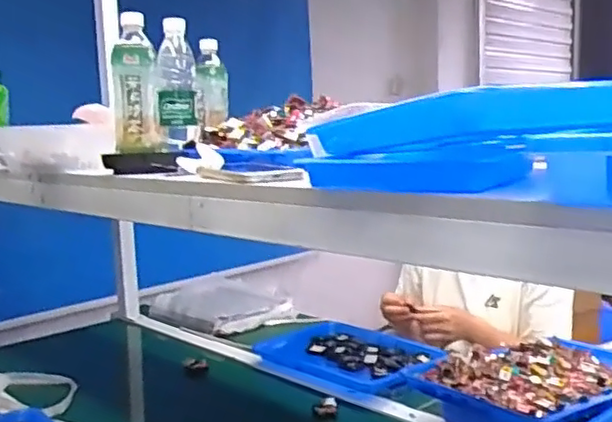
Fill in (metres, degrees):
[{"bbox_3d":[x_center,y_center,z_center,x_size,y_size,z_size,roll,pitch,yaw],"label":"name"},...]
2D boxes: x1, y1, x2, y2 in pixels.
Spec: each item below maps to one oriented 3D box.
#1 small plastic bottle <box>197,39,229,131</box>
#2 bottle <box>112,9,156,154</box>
[{"bbox_3d":[-0.168,-0.229,1.178,0.052,0.156,0.070,-3,7,-3],"label":"small plastic bottle"},{"bbox_3d":[-0.245,-0.182,0.929,0.059,0.192,0.058,-4,7,-13],"label":"bottle"}]

